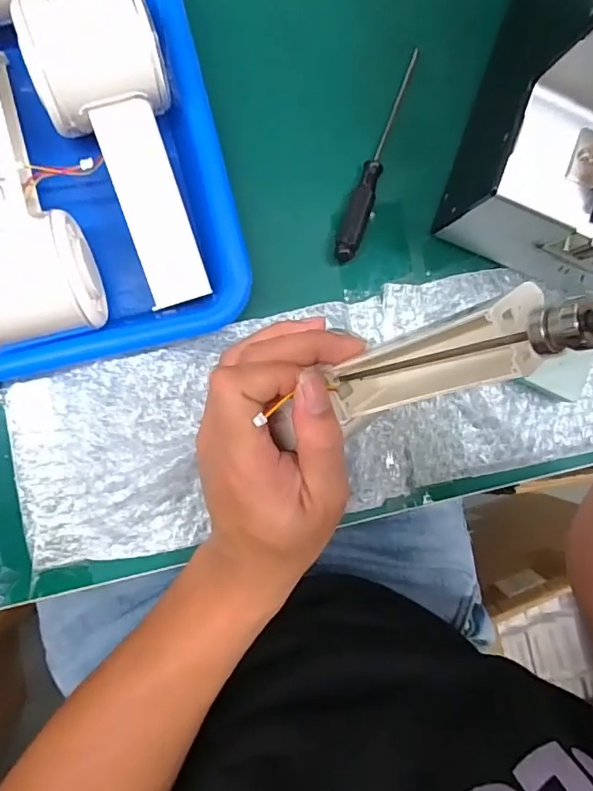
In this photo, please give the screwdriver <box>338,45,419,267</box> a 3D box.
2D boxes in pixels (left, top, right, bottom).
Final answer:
[{"bbox_3d":[0.048,-0.143,0.317,0.013,0.011,0.133,20,87,-8],"label":"screwdriver"}]

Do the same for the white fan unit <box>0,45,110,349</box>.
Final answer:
[{"bbox_3d":[-0.142,-0.101,0.257,0.058,0.046,0.149,-15,92,-8],"label":"white fan unit"}]

